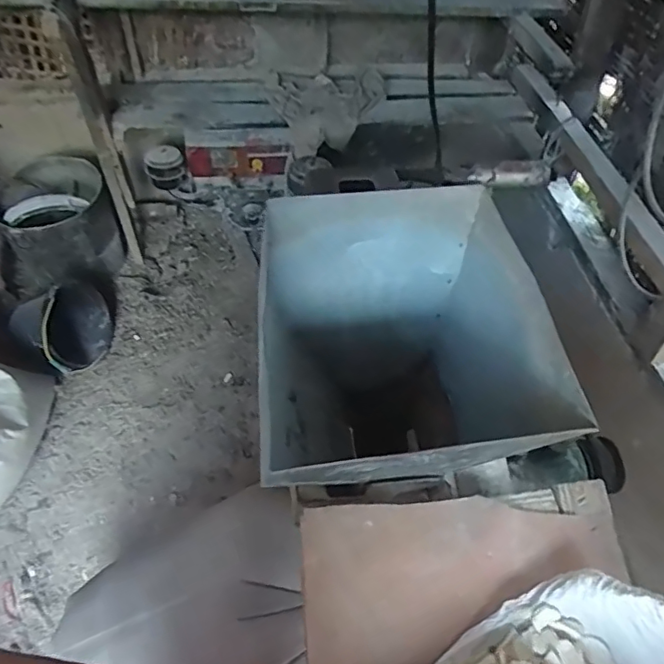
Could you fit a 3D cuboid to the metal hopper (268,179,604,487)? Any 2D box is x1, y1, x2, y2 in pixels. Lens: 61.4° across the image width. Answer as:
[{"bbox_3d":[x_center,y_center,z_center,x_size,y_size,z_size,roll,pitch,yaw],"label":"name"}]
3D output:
[{"bbox_3d":[0.053,0.041,0.545,0.234,0.229,0.276,-4,49,-3],"label":"metal hopper"}]

